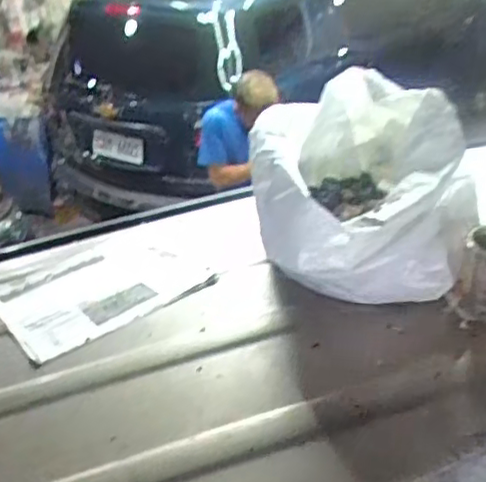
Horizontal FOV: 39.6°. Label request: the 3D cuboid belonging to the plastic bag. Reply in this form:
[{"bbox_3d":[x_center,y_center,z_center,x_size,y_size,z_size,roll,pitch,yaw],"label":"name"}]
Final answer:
[{"bbox_3d":[0.187,-0.086,1.045,0.325,0.264,0.337,1,30,15],"label":"plastic bag"}]

